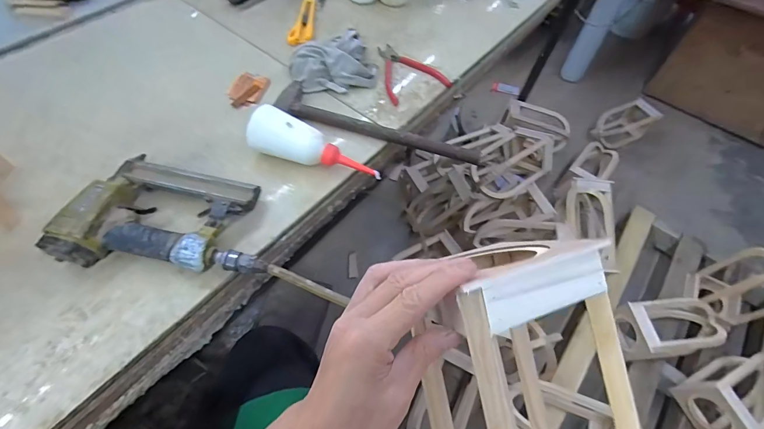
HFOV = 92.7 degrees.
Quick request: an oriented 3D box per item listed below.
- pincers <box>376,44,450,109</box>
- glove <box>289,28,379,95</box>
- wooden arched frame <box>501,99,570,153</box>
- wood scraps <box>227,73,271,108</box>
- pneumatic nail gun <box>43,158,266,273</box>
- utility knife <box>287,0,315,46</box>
[{"bbox_3d":[0.041,-0.250,0.634,0.120,0.011,0.137,-22,62,-17],"label":"pincers"},{"bbox_3d":[-0.077,-0.247,0.599,0.139,0.047,0.097,-26,63,-18],"label":"glove"},{"bbox_3d":[0.605,-0.346,1.425,0.278,0.074,0.141,19,57,-10],"label":"wooden arched frame"},{"bbox_3d":[-0.211,-0.198,0.576,0.040,0.026,0.070,21,59,9],"label":"wood scraps"},{"bbox_3d":[-0.245,-0.004,0.433,0.232,0.042,0.143,5,58,-1],"label":"pneumatic nail gun"},{"bbox_3d":[-0.147,-0.374,0.695,0.042,0.011,0.151,4,58,-1],"label":"utility knife"}]

